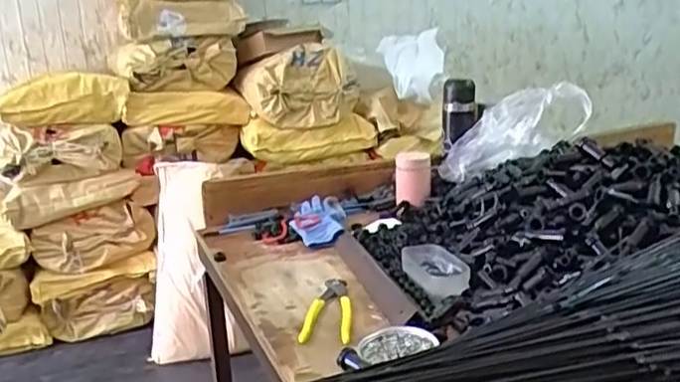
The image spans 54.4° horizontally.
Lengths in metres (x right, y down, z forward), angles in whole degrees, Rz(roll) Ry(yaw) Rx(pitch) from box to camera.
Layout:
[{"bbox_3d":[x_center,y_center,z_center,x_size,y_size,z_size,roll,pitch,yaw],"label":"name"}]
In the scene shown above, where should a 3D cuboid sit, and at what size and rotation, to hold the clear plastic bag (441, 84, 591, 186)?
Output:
[{"bbox_3d":[0.304,-0.107,1.198,0.289,0.101,0.094,-28,11,22],"label":"clear plastic bag"}]

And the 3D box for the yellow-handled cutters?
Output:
[{"bbox_3d":[-0.016,0.154,0.857,0.060,0.013,0.144,-1,16,3],"label":"yellow-handled cutters"}]

